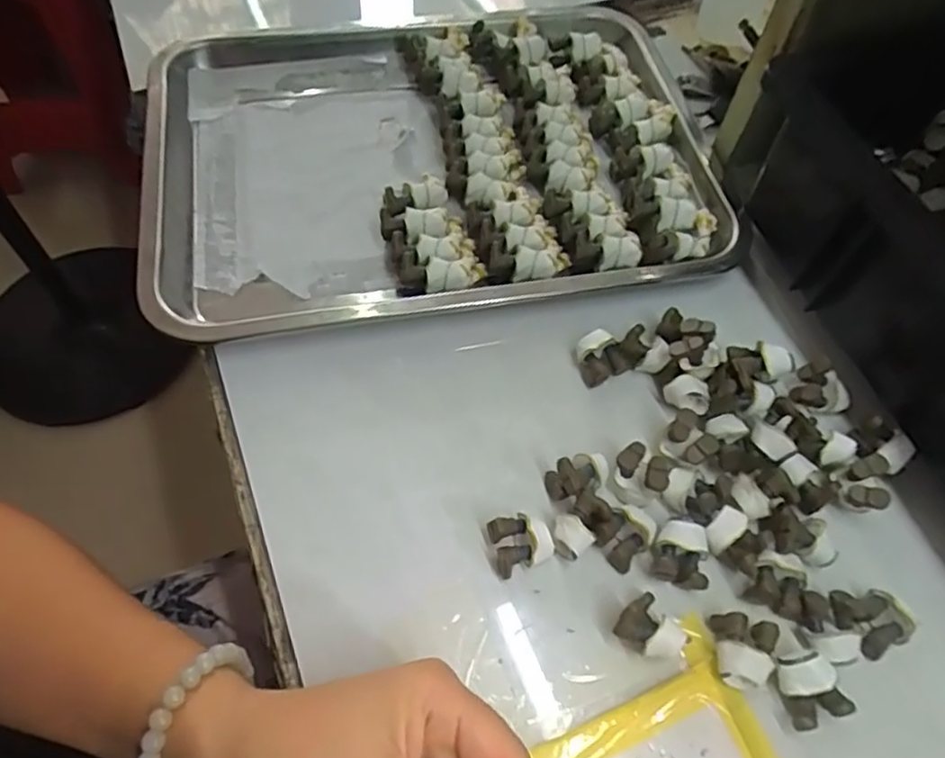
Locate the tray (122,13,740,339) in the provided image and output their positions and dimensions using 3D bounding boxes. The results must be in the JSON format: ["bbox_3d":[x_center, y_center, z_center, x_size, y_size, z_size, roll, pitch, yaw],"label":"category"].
[{"bbox_3d":[-0.027,-0.146,0.432,0.354,0.043,0.266,-8,59,-9],"label":"tray"}]

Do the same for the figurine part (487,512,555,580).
[{"bbox_3d":[0.022,0.075,0.302,0.026,0.018,0.023,-15,60,-13],"label":"figurine part"}]

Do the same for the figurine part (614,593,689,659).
[{"bbox_3d":[0.075,0.109,0.282,0.024,0.021,0.025,2,58,-3],"label":"figurine part"}]

